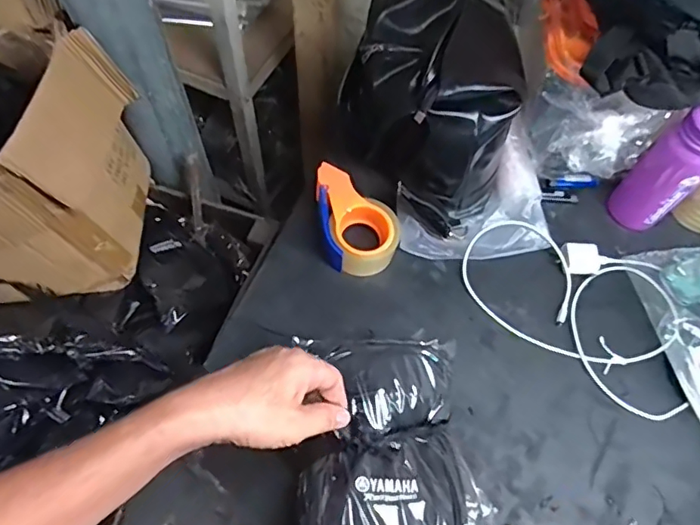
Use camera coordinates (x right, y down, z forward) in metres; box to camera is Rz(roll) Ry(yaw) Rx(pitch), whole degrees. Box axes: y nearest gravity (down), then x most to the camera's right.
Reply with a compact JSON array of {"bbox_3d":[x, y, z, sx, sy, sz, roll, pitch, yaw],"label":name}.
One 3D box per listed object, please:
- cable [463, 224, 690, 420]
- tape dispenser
[{"bbox_3d":[0.303,0.066,0.725,0.302,0.029,0.220,14,63,4],"label":"cable"},{"bbox_3d":[0.008,-0.060,0.748,0.106,0.061,0.144,-7,63,-7],"label":"tape dispenser"}]

